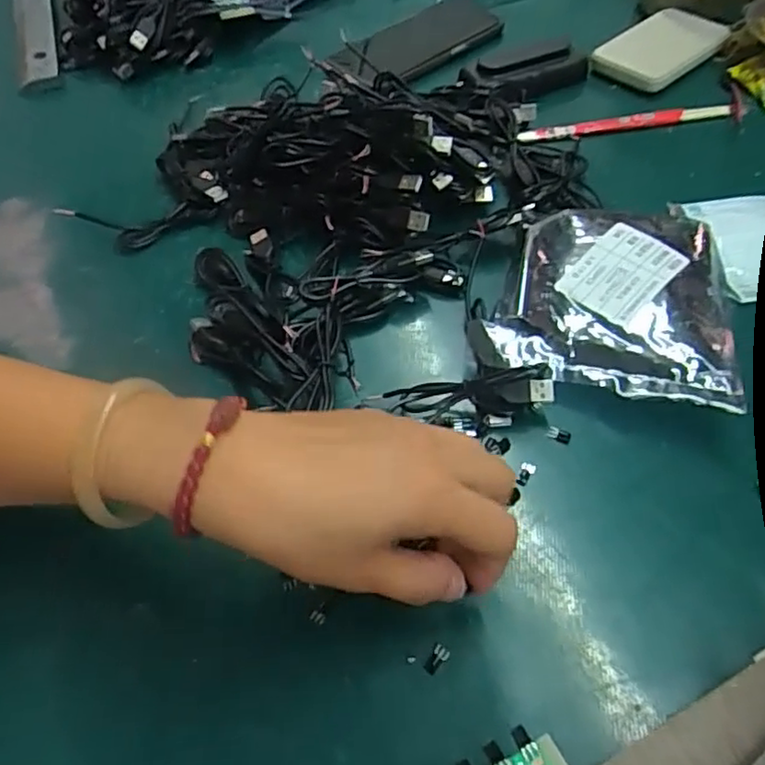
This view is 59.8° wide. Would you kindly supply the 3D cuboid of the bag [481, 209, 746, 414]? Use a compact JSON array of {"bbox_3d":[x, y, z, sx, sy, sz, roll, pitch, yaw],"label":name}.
[{"bbox_3d":[0.142,-0.049,0.394,0.131,0.029,0.130,16,57,17],"label":"bag"}]

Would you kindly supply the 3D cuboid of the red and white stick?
[{"bbox_3d":[0.192,-0.207,0.532,0.168,0.012,0.012,-9,53,0],"label":"red and white stick"}]

